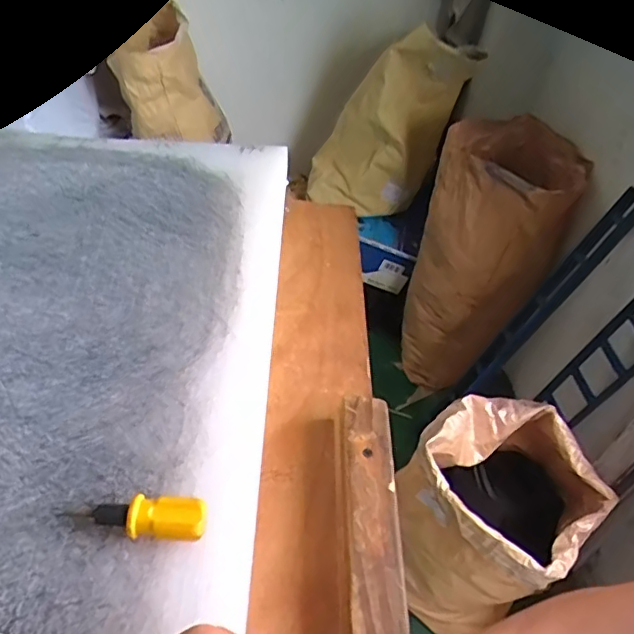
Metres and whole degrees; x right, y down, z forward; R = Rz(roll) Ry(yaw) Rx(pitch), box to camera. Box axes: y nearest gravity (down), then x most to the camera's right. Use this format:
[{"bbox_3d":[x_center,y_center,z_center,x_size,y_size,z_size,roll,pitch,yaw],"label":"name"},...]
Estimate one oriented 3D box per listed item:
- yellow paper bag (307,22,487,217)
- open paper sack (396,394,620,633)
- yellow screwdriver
[{"bbox_3d":[0.210,-0.525,1.548,0.296,0.638,0.192,48,57,5],"label":"yellow paper bag"},{"bbox_3d":[0.371,0.413,1.198,0.368,0.489,0.318,-32,58,-33],"label":"open paper sack"},{"bbox_3d":[-0.115,0.132,0.357,0.087,0.028,0.023,2,47,-4],"label":"yellow screwdriver"}]

